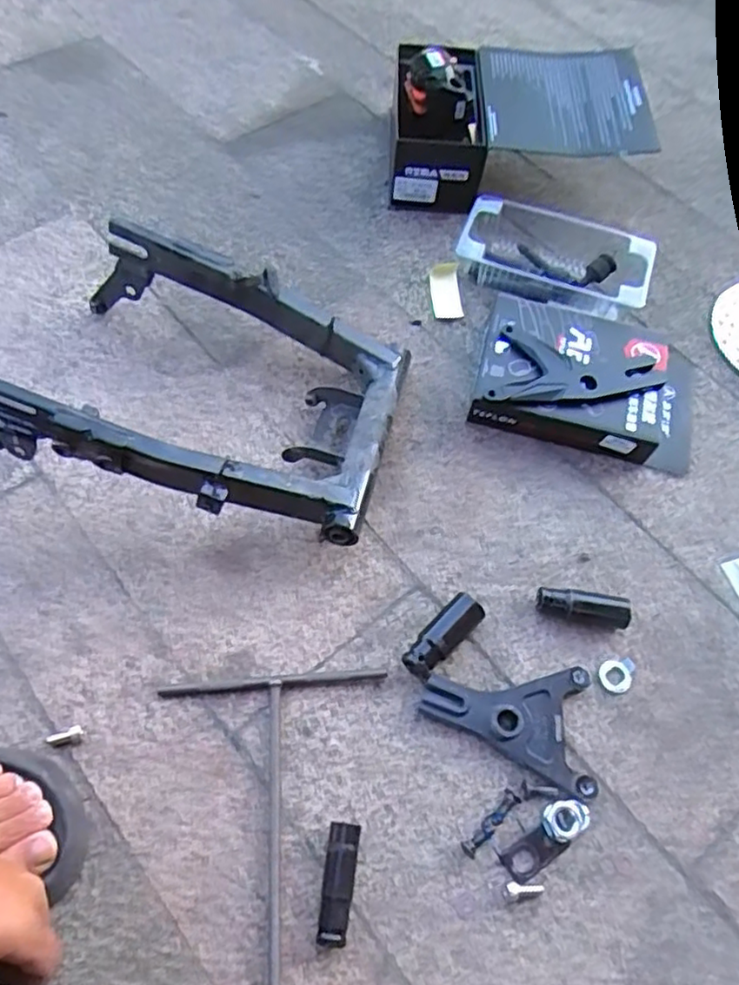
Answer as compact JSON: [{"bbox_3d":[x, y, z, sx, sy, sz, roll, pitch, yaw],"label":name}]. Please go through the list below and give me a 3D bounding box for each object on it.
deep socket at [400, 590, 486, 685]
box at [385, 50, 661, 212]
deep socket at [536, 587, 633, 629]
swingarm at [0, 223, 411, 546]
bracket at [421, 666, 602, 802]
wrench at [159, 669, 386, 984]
[{"bbox_3d":[0.061,0.120,0.562,0.029,0.023,0.078,42,67,17],"label":"deep socket"},{"bbox_3d":[0.169,-0.433,0.808,0.295,0.117,0.195,0,62,-3],"label":"box"},{"bbox_3d":[0.185,0.100,0.585,0.082,0.024,0.023,10,62,2],"label":"deep socket"},{"bbox_3d":[-0.138,-0.098,0.607,0.321,0.118,0.241,17,62,5],"label":"swingarm"},{"bbox_3d":[0.109,0.183,0.537,0.132,0.017,0.091,7,62,0],"label":"bracket"},{"bbox_3d":[-0.063,0.273,0.476,0.170,0.020,0.285,-3,62,-5],"label":"wrench"}]

